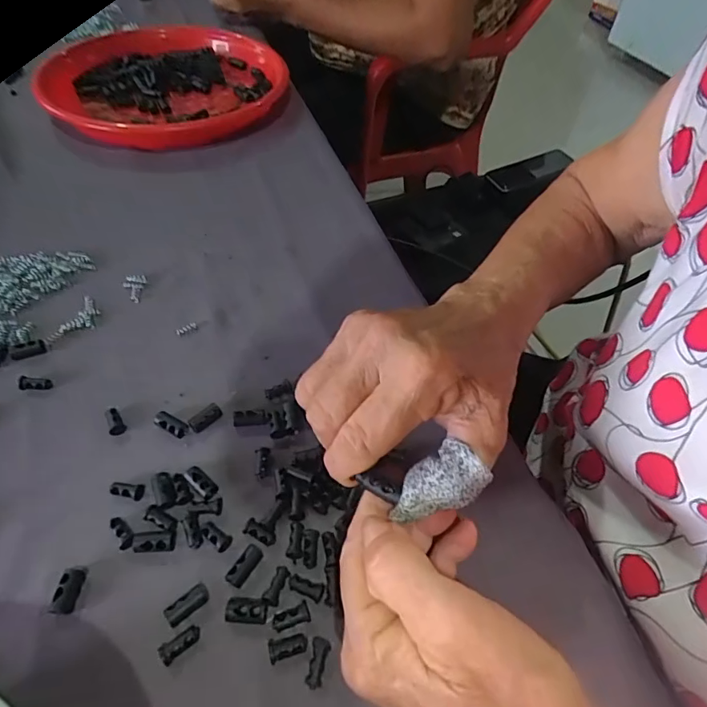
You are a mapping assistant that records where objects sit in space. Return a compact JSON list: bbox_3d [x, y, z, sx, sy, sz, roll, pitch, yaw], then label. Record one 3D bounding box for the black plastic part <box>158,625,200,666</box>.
[{"bbox_3d":[-0.076,0.127,0.210,0.017,0.005,0.009,-32,60,-26],"label":"black plastic part"}]

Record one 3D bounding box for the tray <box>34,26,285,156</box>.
[{"bbox_3d":[-0.193,-0.292,0.518,0.238,0.041,0.231,-4,51,-7],"label":"tray"}]

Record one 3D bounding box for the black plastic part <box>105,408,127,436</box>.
[{"bbox_3d":[-0.138,0.039,0.275,0.009,0.005,0.017,-22,68,-21],"label":"black plastic part"}]

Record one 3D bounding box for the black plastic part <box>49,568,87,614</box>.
[{"bbox_3d":[-0.130,0.109,0.218,0.008,0.009,0.019,3,51,-2],"label":"black plastic part"}]

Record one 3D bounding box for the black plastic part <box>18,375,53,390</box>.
[{"bbox_3d":[-0.192,0.018,0.288,0.018,0.006,0.007,5,49,-18],"label":"black plastic part"}]

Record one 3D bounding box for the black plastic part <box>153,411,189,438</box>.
[{"bbox_3d":[-0.106,0.040,0.275,0.022,0.008,0.010,26,54,16],"label":"black plastic part"}]

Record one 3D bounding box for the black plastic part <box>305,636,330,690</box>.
[{"bbox_3d":[-0.015,0.134,0.207,0.008,0.007,0.019,10,51,4],"label":"black plastic part"}]

